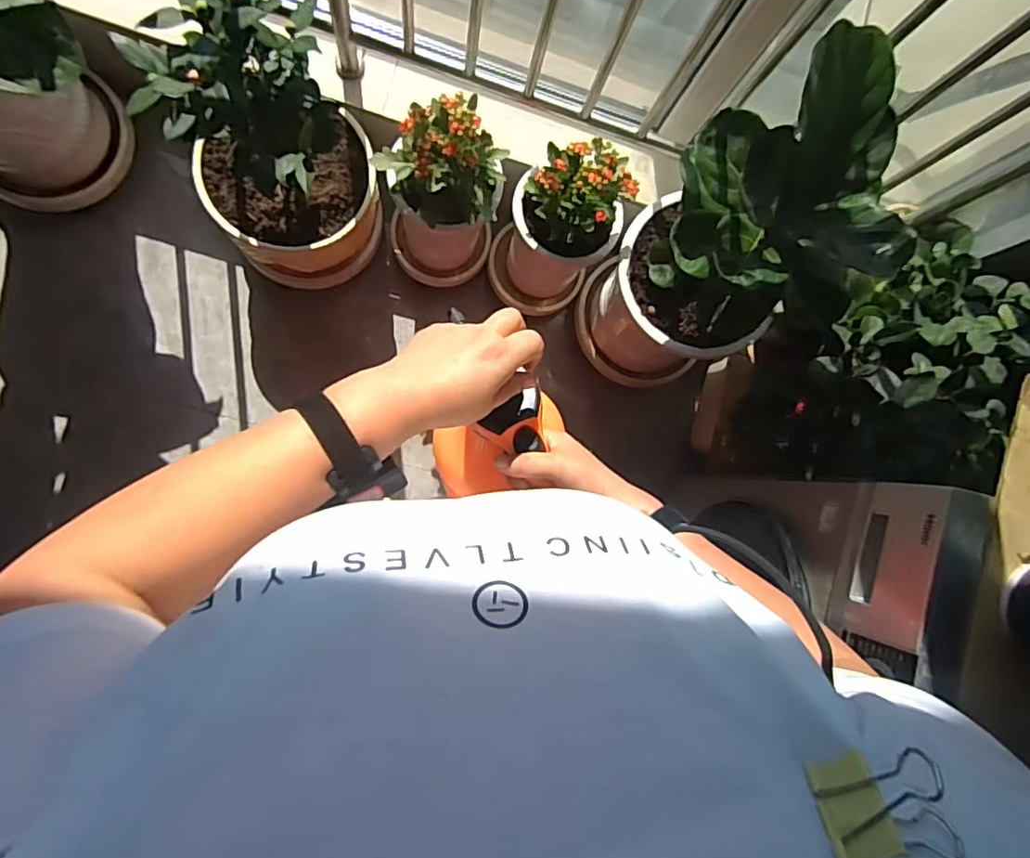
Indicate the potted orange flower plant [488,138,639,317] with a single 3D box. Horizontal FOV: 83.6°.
[{"bbox_3d":[0.096,-0.418,1.243,0.226,0.484,0.213,1,85,-9],"label":"potted orange flower plant"}]

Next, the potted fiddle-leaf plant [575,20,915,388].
[{"bbox_3d":[0.395,-0.335,1.140,0.347,0.737,0.369,1,85,-9],"label":"potted fiddle-leaf plant"}]

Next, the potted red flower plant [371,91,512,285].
[{"bbox_3d":[-0.149,-0.480,1.202,0.233,0.497,0.208,13,83,-8],"label":"potted red flower plant"}]

